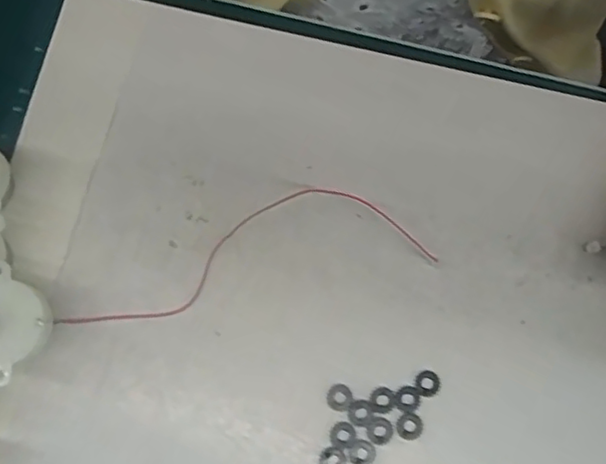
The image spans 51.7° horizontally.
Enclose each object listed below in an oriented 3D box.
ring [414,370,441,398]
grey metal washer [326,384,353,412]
[{"bbox_3d":[0.051,0.062,0.254,0.010,0.004,0.011,0,78,-1],"label":"ring"},{"bbox_3d":[0.015,0.067,0.253,0.010,0.004,0.011,0,78,-1],"label":"grey metal washer"}]

